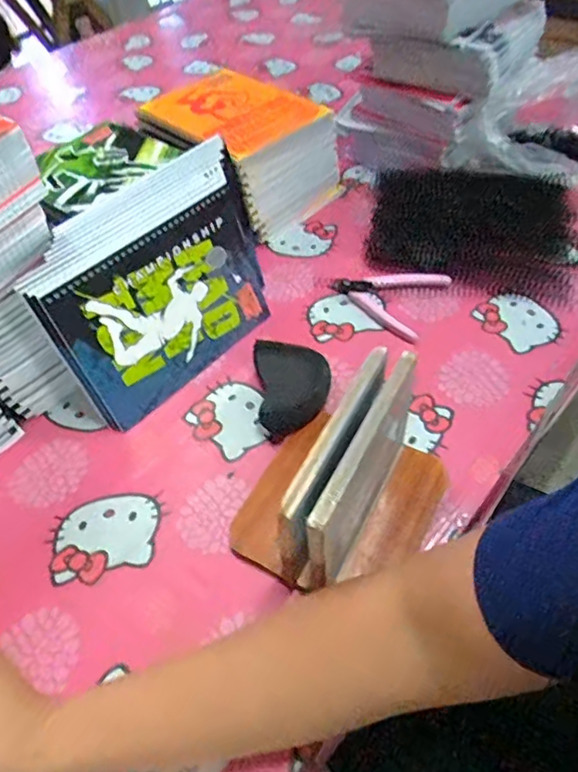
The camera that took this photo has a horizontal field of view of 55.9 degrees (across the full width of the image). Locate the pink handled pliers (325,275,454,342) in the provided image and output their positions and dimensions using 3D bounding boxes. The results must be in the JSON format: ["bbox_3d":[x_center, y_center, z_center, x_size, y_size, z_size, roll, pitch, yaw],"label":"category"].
[{"bbox_3d":[0.101,-0.098,0.584,0.112,0.015,0.093,21,55,21],"label":"pink handled pliers"}]

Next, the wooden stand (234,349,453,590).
[{"bbox_3d":[0.043,0.059,0.393,0.124,0.119,0.152,23,55,22],"label":"wooden stand"}]

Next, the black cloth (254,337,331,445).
[{"bbox_3d":[0.005,0.000,0.507,0.066,0.025,0.097,-6,50,0],"label":"black cloth"}]

